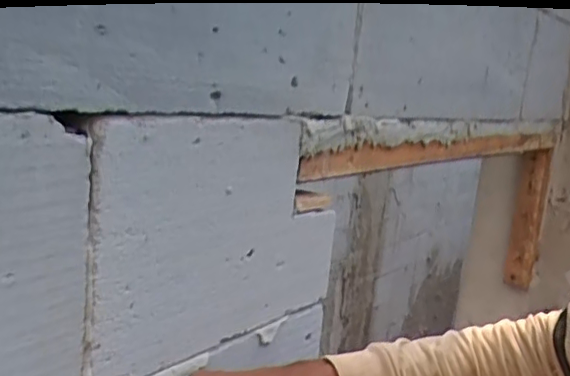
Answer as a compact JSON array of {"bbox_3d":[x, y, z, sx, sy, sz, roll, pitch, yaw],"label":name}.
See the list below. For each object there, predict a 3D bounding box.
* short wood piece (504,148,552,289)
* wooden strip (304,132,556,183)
[{"bbox_3d":[0.563,0.079,1.335,0.068,0.320,0.038,10,12,20],"label":"short wood piece"},{"bbox_3d":[0.281,-0.061,0.893,0.019,0.034,0.881,14,14,37],"label":"wooden strip"}]

